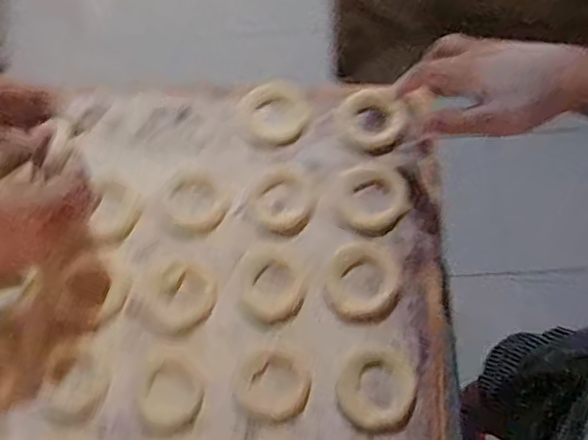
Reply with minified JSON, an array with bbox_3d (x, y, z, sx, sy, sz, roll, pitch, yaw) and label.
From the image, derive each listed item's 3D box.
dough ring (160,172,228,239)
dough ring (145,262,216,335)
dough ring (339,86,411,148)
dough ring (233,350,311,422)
[{"bbox_3d":[-0.096,-0.014,0.593,0.061,0.006,0.064,-1,65,2],"label":"dough ring"},{"bbox_3d":[-0.100,0.069,0.556,0.059,0.005,0.063,-1,65,2],"label":"dough ring"},{"bbox_3d":[0.075,-0.099,0.614,0.060,0.016,0.064,-1,65,2],"label":"dough ring"},{"bbox_3d":[-0.018,0.137,0.522,0.061,0.006,0.052,19,68,11],"label":"dough ring"}]

